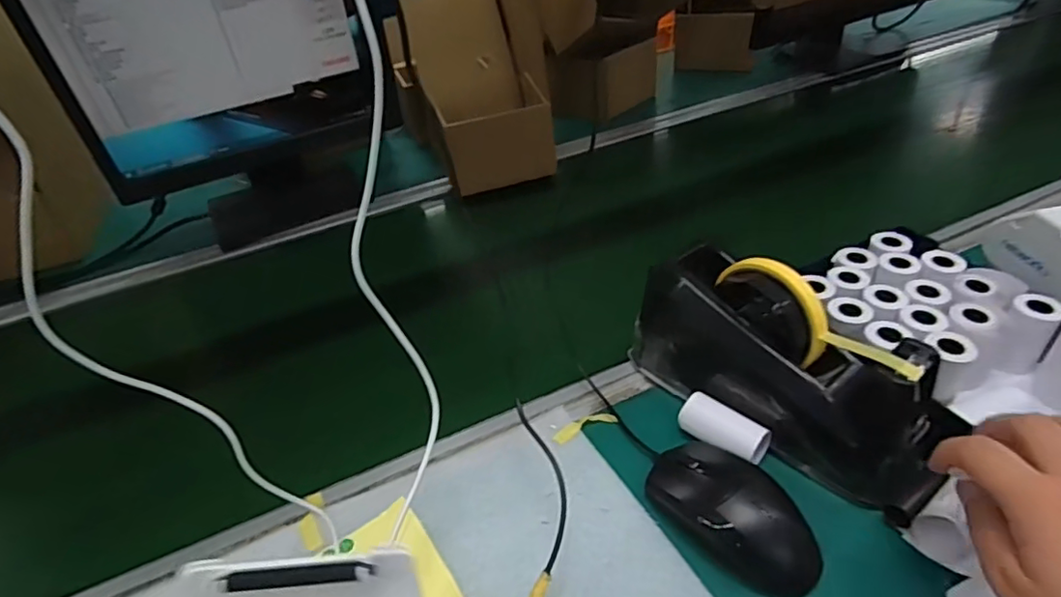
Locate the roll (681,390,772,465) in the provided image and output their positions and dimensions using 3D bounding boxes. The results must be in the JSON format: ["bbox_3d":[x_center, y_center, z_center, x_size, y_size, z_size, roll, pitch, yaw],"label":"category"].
[{"bbox_3d":[0.140,0.096,0.431,0.028,0.030,0.062,-32,46,-29],"label":"roll"}]

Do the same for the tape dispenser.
[{"bbox_3d":[0.176,0.043,0.423,0.068,0.109,0.211,-33,46,-29],"label":"tape dispenser"}]

